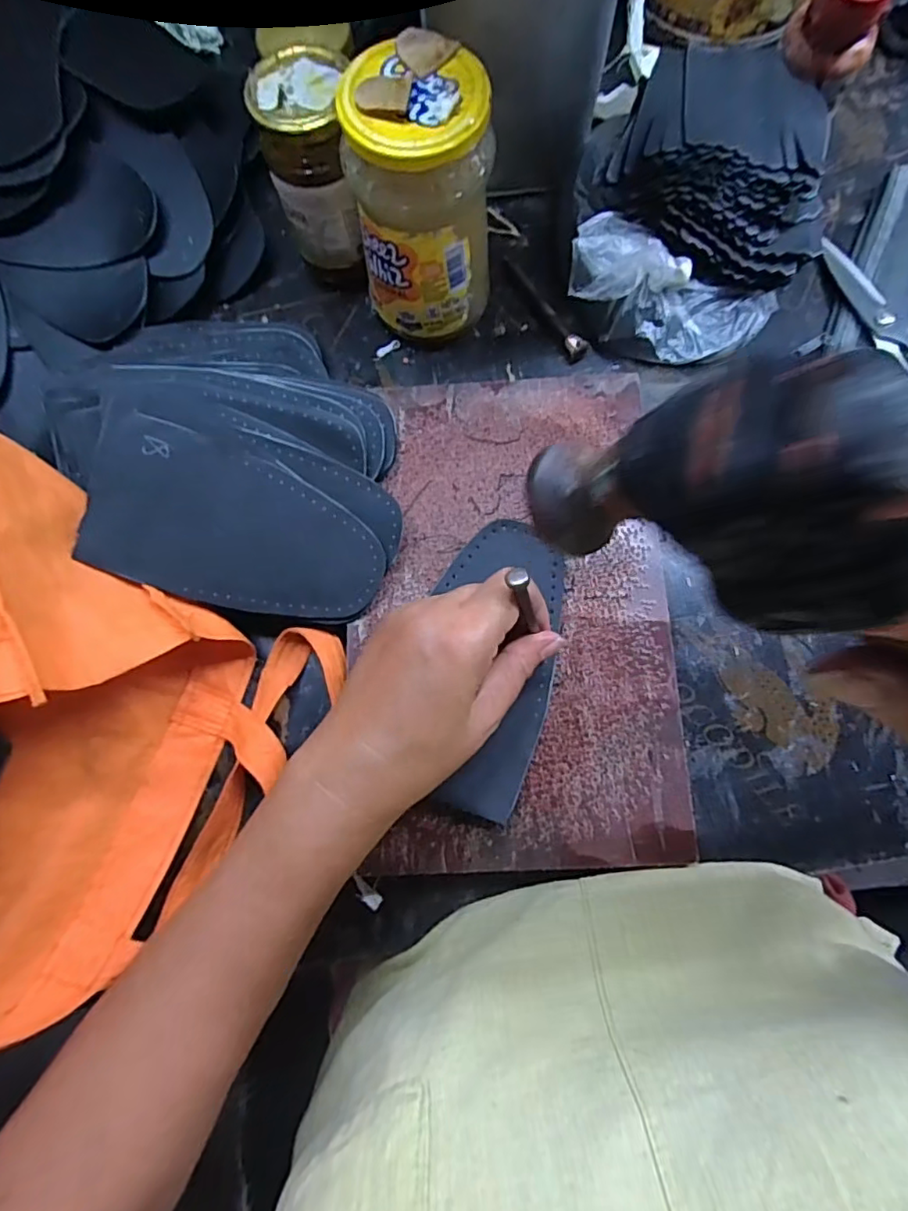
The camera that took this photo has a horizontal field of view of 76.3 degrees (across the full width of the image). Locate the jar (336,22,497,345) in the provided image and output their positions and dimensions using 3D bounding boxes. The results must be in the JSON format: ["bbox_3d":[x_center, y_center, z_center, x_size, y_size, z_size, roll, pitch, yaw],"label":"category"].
[{"bbox_3d":[-0.017,-0.223,0.331,0.075,0.129,0.065,4,77,3],"label":"jar"}]

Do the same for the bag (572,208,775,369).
[{"bbox_3d":[0.134,-0.193,0.360,0.130,0.031,0.056,19,74,-14],"label":"bag"}]

